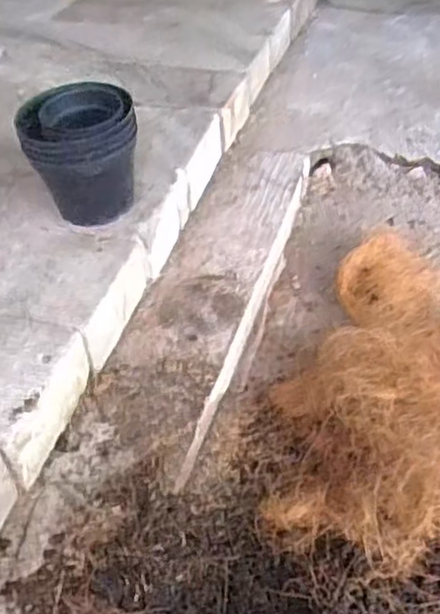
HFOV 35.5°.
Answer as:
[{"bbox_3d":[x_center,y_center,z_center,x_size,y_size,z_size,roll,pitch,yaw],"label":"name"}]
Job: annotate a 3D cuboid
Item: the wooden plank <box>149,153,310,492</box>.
[{"bbox_3d":[-0.009,-0.039,1.166,0.174,0.047,0.759,11,47,14],"label":"wooden plank"}]

